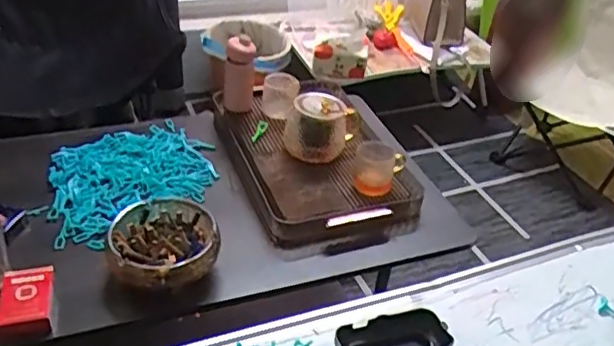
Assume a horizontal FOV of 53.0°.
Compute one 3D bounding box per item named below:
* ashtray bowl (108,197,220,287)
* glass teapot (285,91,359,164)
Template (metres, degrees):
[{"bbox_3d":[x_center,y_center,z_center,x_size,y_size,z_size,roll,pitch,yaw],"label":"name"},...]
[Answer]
[{"bbox_3d":[-0.190,0.093,0.807,0.134,0.051,0.148,-13,39,-22],"label":"ashtray bowl"},{"bbox_3d":[0.021,-0.069,0.997,0.113,0.107,0.104,9,36,6],"label":"glass teapot"}]

